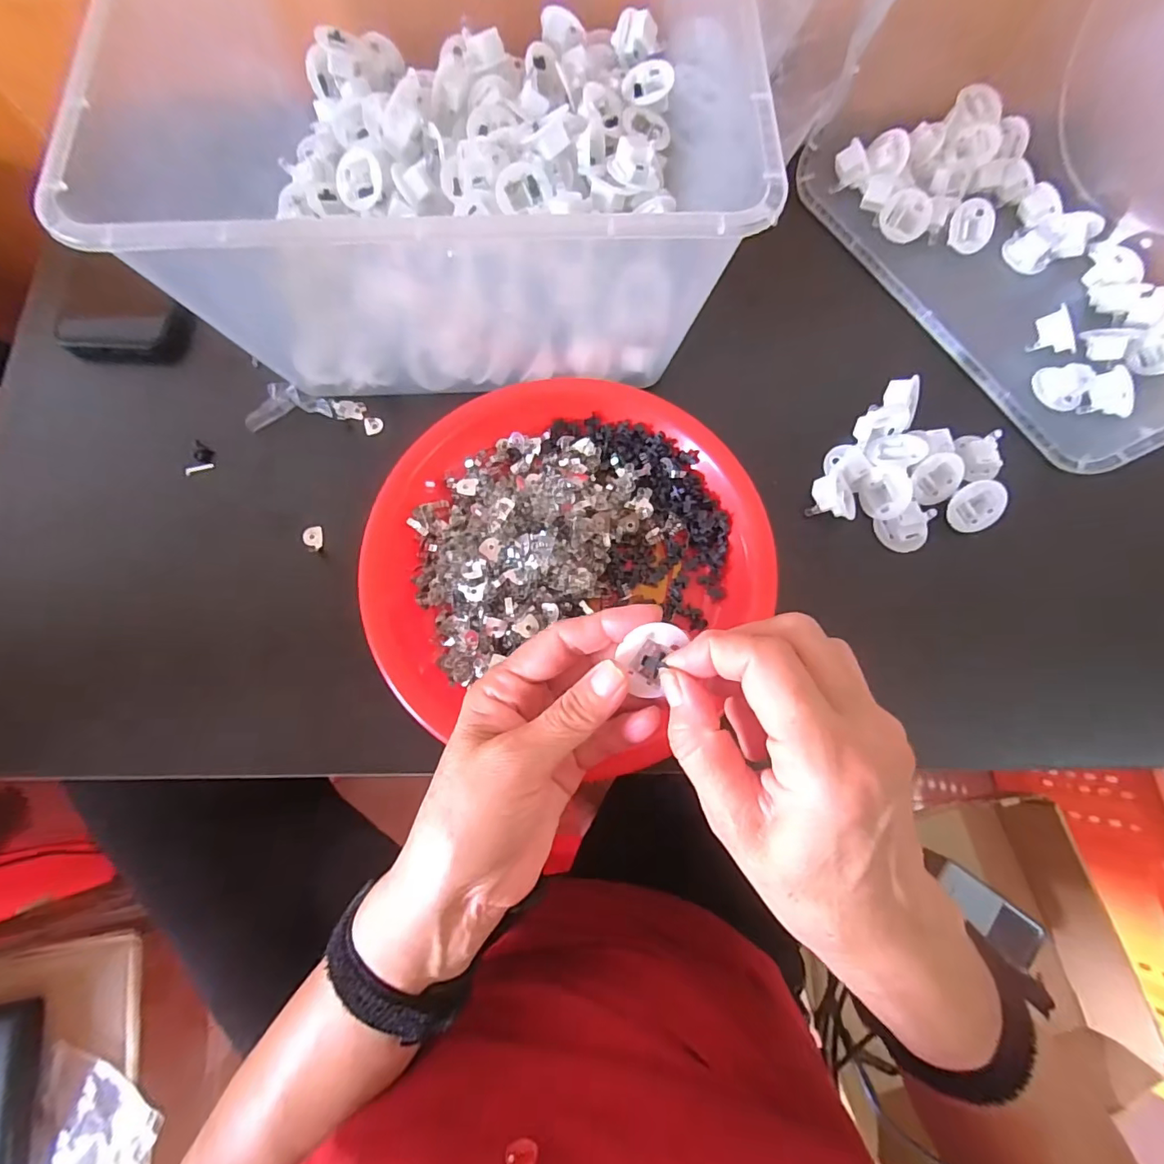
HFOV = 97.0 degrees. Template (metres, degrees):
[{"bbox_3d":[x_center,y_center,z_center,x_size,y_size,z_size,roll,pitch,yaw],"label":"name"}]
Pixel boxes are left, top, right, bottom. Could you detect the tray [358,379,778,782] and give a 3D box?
[{"bbox_3d":[-0.008,-0.017,0.306,0.228,0.020,0.220,0,77,-1],"label":"tray"}]

